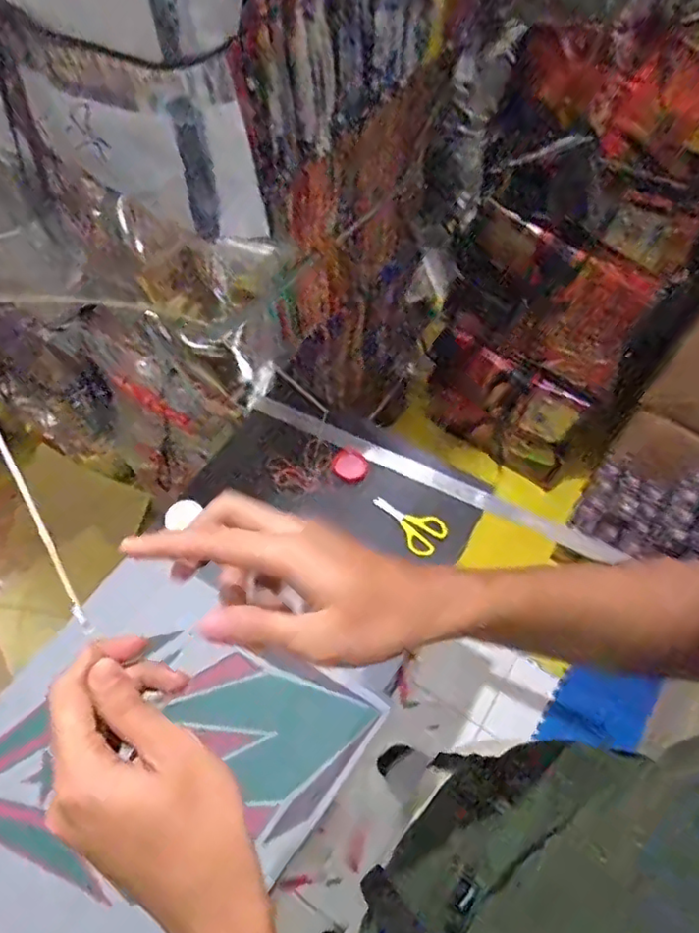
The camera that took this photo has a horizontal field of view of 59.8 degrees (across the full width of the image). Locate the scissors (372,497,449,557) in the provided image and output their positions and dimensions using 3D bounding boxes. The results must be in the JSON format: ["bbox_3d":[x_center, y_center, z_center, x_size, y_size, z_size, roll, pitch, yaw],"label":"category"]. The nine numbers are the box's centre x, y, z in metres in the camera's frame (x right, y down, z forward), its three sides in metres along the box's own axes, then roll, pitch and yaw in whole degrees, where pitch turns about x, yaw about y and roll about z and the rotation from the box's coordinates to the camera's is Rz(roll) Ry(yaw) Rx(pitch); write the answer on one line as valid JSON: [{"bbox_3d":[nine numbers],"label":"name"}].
[{"bbox_3d":[0.087,0.079,0.902,0.115,0.017,0.059,39,64,19],"label":"scissors"}]

